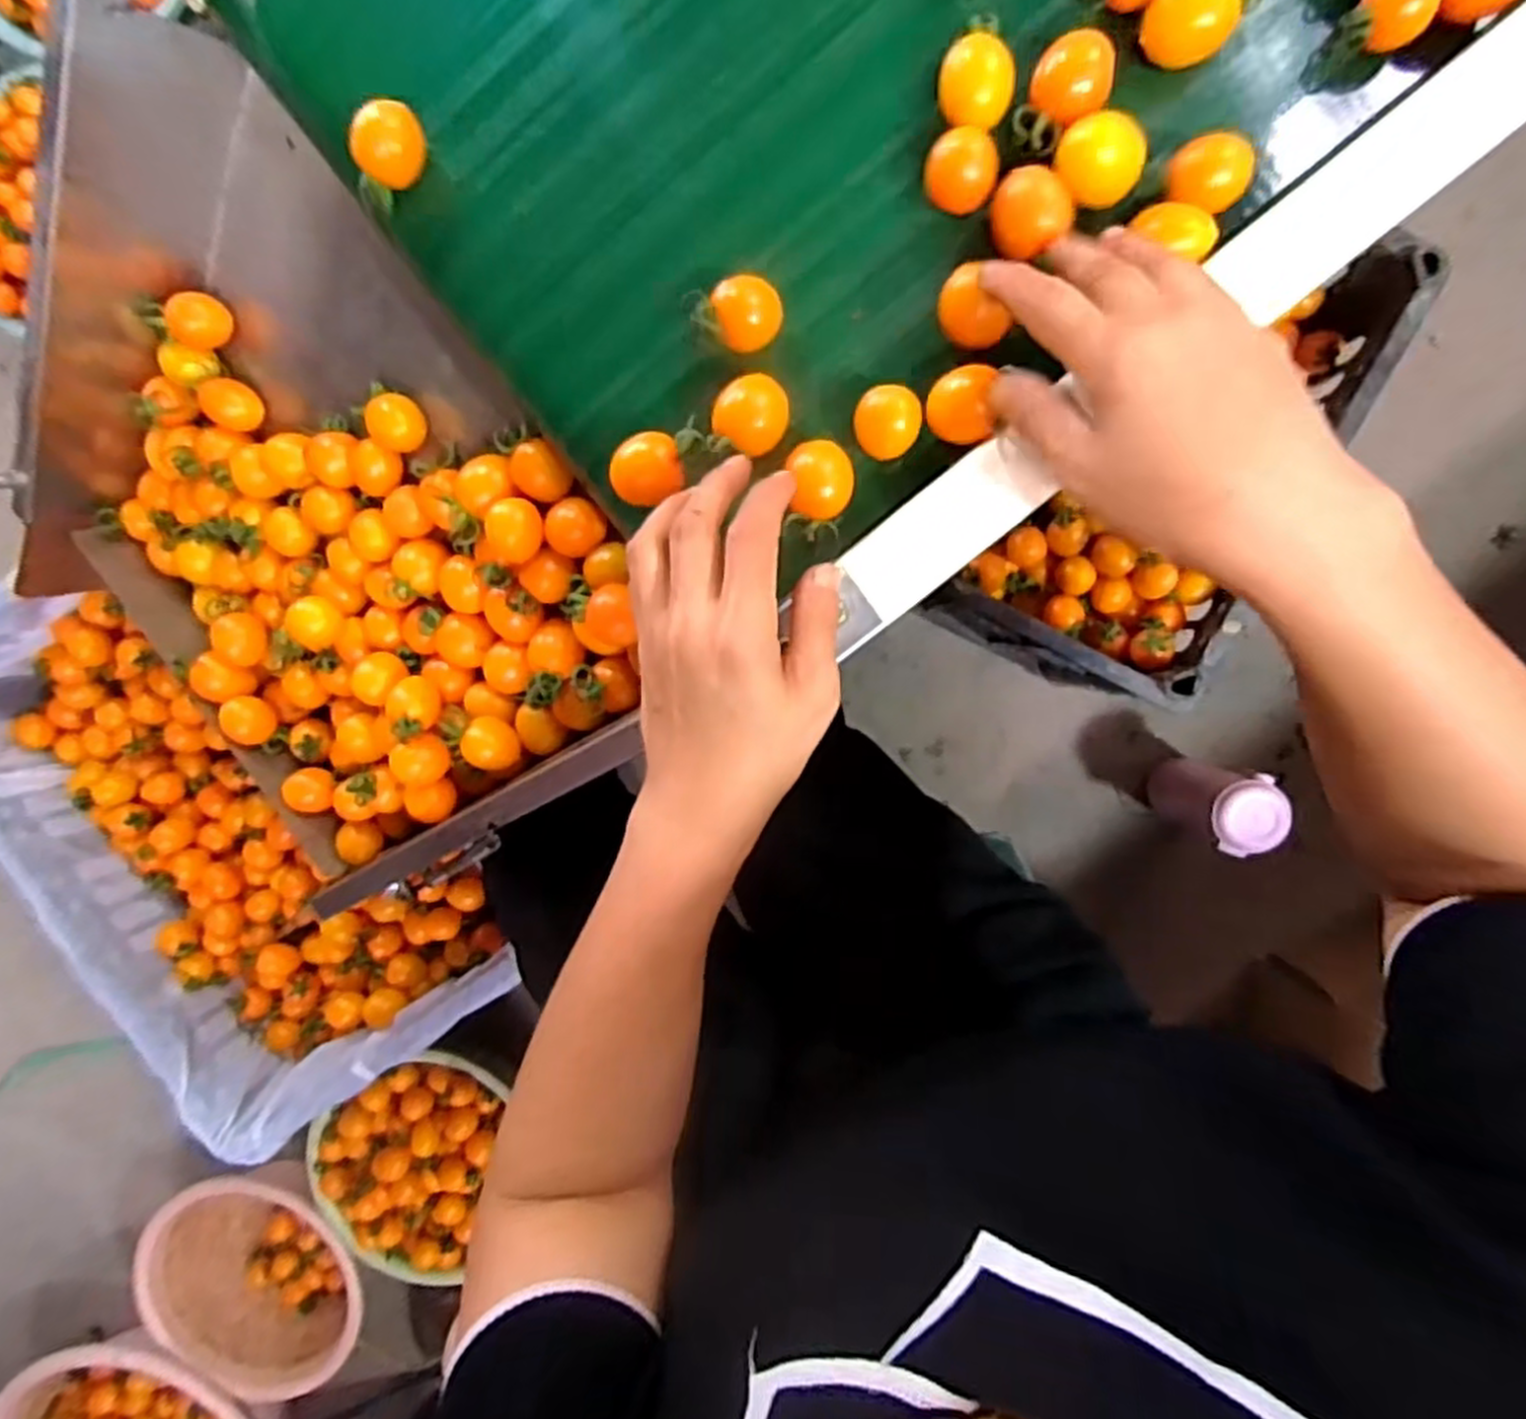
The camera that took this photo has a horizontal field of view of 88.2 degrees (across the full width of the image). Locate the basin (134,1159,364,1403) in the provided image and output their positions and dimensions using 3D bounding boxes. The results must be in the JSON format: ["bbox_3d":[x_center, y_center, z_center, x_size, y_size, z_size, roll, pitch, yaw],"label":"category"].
[{"bbox_3d":[-0.571,0.651,0.947,0.240,0.140,0.260,0,95,3],"label":"basin"}]

